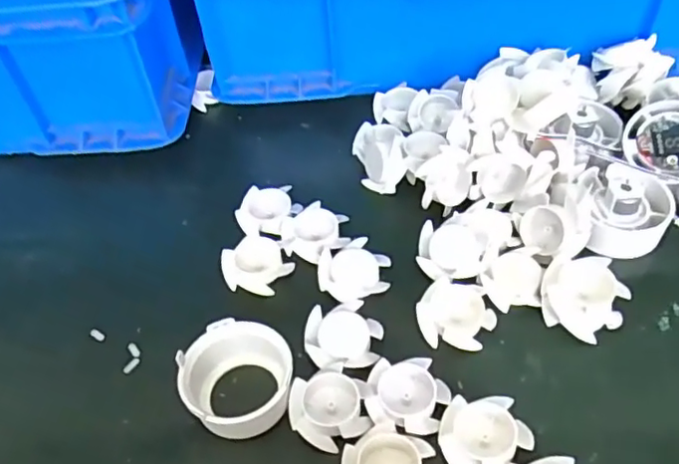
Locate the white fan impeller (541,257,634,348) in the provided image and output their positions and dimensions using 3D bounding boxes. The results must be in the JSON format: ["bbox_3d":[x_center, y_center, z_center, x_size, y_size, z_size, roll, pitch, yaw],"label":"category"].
[{"bbox_3d":[0.127,0.035,0.320,0.035,0.027,0.036,-3,50,3],"label":"white fan impeller"}]

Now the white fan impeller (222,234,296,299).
[{"bbox_3d":[-0.049,0.019,0.361,0.038,0.014,0.035,9,51,12],"label":"white fan impeller"}]

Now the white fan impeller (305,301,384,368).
[{"bbox_3d":[0.002,0.054,0.323,0.039,0.009,0.039,0,50,5],"label":"white fan impeller"}]

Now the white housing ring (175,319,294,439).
[{"bbox_3d":[-0.051,0.072,0.302,0.051,0.027,0.051,-3,50,3],"label":"white housing ring"}]

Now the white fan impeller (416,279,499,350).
[{"bbox_3d":[0.063,0.044,0.327,0.040,0.013,0.035,3,50,8],"label":"white fan impeller"}]

